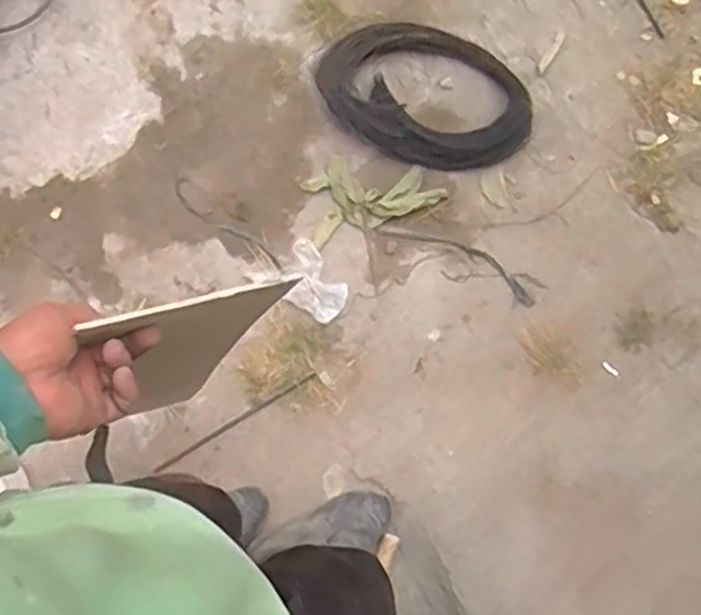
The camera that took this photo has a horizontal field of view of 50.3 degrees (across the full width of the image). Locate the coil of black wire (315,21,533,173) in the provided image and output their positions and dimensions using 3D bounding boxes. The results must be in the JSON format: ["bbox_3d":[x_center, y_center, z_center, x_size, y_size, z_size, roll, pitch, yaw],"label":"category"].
[{"bbox_3d":[0.148,-0.435,1.513,0.441,0.071,0.281,10,81,2],"label":"coil of black wire"}]

